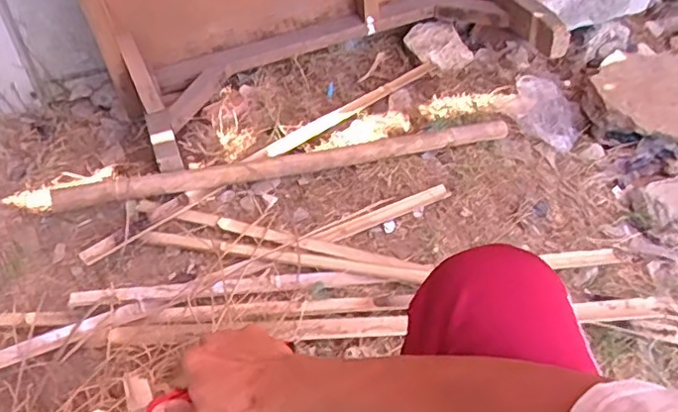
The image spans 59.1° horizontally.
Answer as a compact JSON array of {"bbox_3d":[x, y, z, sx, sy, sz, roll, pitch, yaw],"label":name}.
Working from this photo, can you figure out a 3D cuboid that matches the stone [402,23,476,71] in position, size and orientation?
[{"bbox_3d":[0.254,-0.419,1.525,0.118,0.065,0.149,-25,52,-22],"label":"stone"}]

